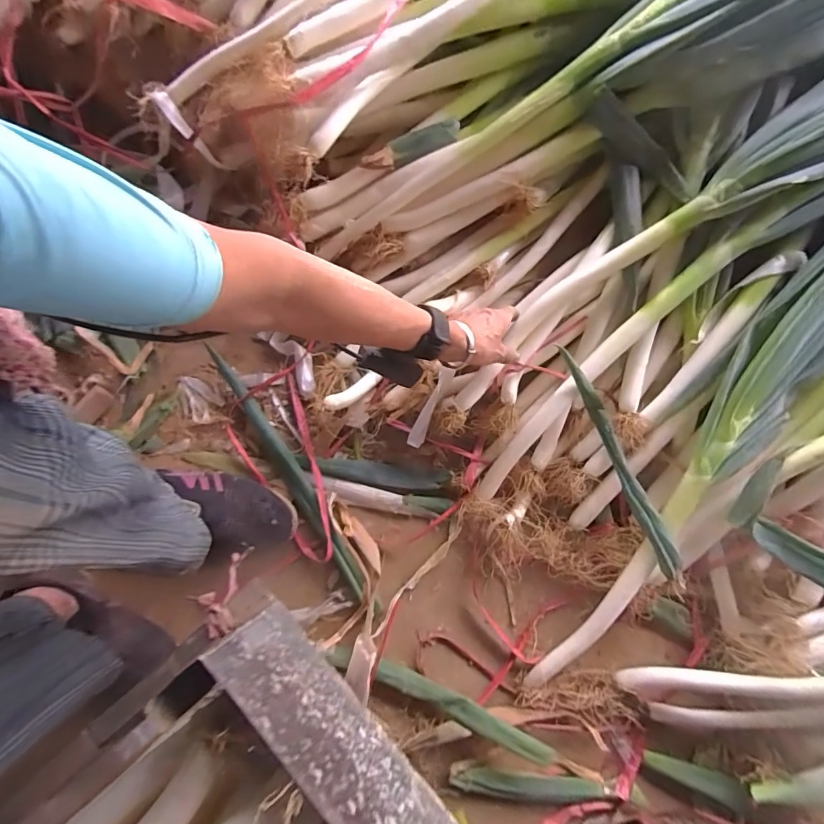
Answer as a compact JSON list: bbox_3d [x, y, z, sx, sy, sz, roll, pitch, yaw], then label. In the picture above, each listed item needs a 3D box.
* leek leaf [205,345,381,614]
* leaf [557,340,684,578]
[{"bbox_3d":[-0.169,0.090,0.608,0.033,0.021,0.420,-32,80,-8],"label":"leek leaf"},{"bbox_3d":[0.262,0.058,0.539,0.029,0.039,0.299,-22,79,-6],"label":"leaf"}]

